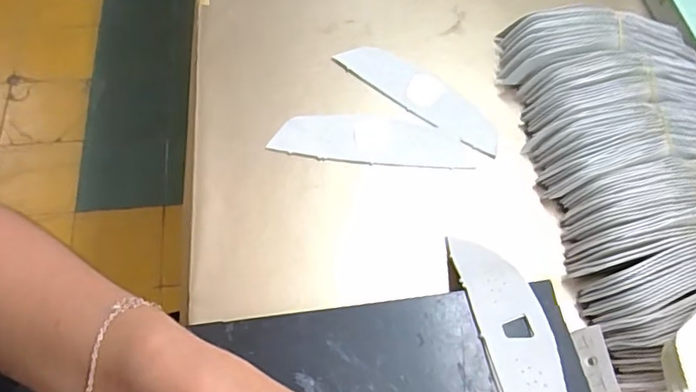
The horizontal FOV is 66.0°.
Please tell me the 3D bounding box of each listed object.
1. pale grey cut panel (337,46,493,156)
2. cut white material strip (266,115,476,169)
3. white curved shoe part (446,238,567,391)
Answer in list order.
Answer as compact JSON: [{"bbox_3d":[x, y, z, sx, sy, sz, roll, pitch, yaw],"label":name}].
[{"bbox_3d":[0.075,-0.104,0.546,0.180,0.008,0.057,32,58,11],"label":"pale grey cut panel"},{"bbox_3d":[0.024,-0.055,0.516,0.185,0.005,0.052,4,60,-2],"label":"cut white material strip"},{"bbox_3d":[0.128,0.110,0.415,0.055,0.015,0.177,-9,60,-9],"label":"white curved shoe part"}]

